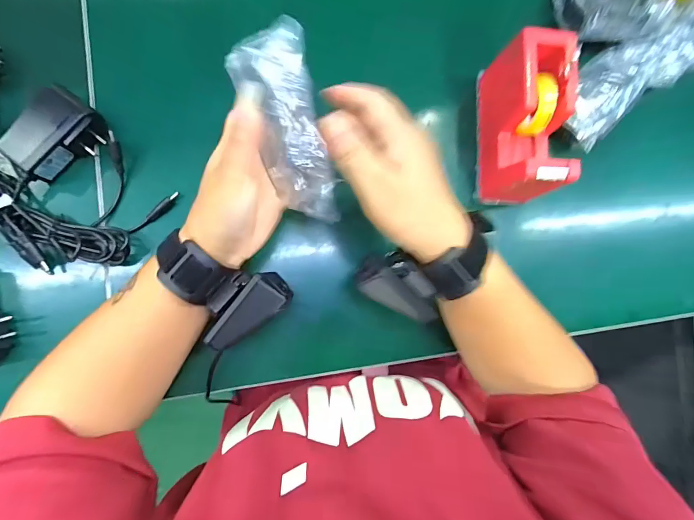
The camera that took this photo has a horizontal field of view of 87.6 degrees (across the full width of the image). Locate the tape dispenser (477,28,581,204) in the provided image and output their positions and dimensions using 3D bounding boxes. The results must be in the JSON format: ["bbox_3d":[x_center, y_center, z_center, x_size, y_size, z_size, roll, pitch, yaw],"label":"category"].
[{"bbox_3d":[0.160,-0.120,0.324,0.058,0.079,0.134,1,82,-7],"label":"tape dispenser"}]

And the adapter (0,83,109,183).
[{"bbox_3d":[-0.234,-0.099,0.297,0.050,0.030,0.069,35,79,-1],"label":"adapter"}]

